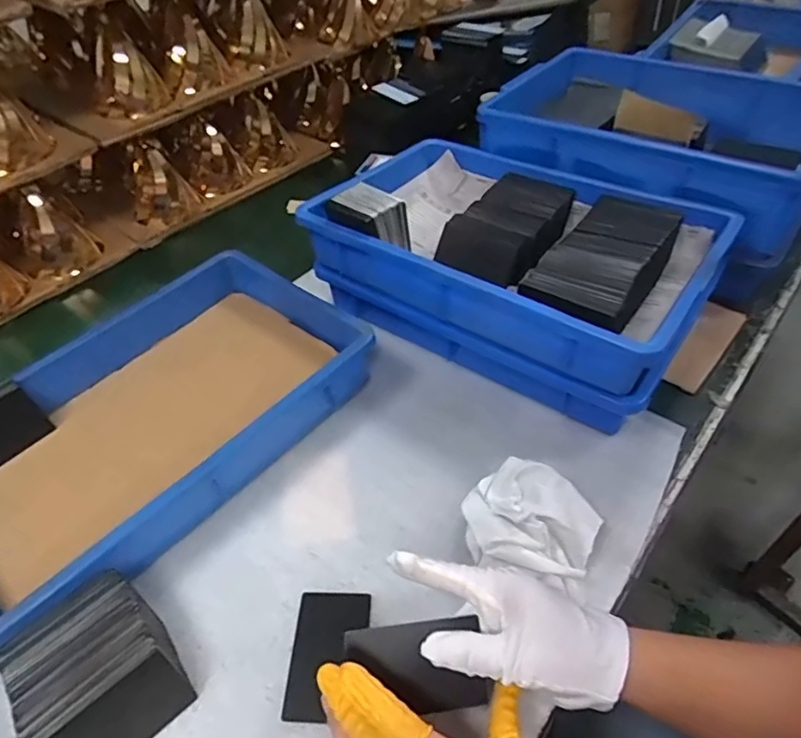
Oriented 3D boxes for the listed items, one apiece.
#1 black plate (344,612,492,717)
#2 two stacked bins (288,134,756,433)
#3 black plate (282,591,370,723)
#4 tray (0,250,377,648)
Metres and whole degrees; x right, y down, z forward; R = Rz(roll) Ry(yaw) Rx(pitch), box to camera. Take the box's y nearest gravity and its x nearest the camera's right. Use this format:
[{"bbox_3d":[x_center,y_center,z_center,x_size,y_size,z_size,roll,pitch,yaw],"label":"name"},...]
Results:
[{"bbox_3d":[0.009,0.182,0.344,0.081,0.010,0.051,-4,74,-7],"label":"black plate"},{"bbox_3d":[0.108,-0.115,0.593,0.376,0.132,0.239,27,54,26],"label":"two stacked bins"},{"bbox_3d":[-0.051,0.199,0.397,0.052,0.007,0.084,0,47,4],"label":"black plate"},{"bbox_3d":[-0.227,0.044,0.514,0.252,0.069,0.368,32,57,29],"label":"tray"}]

